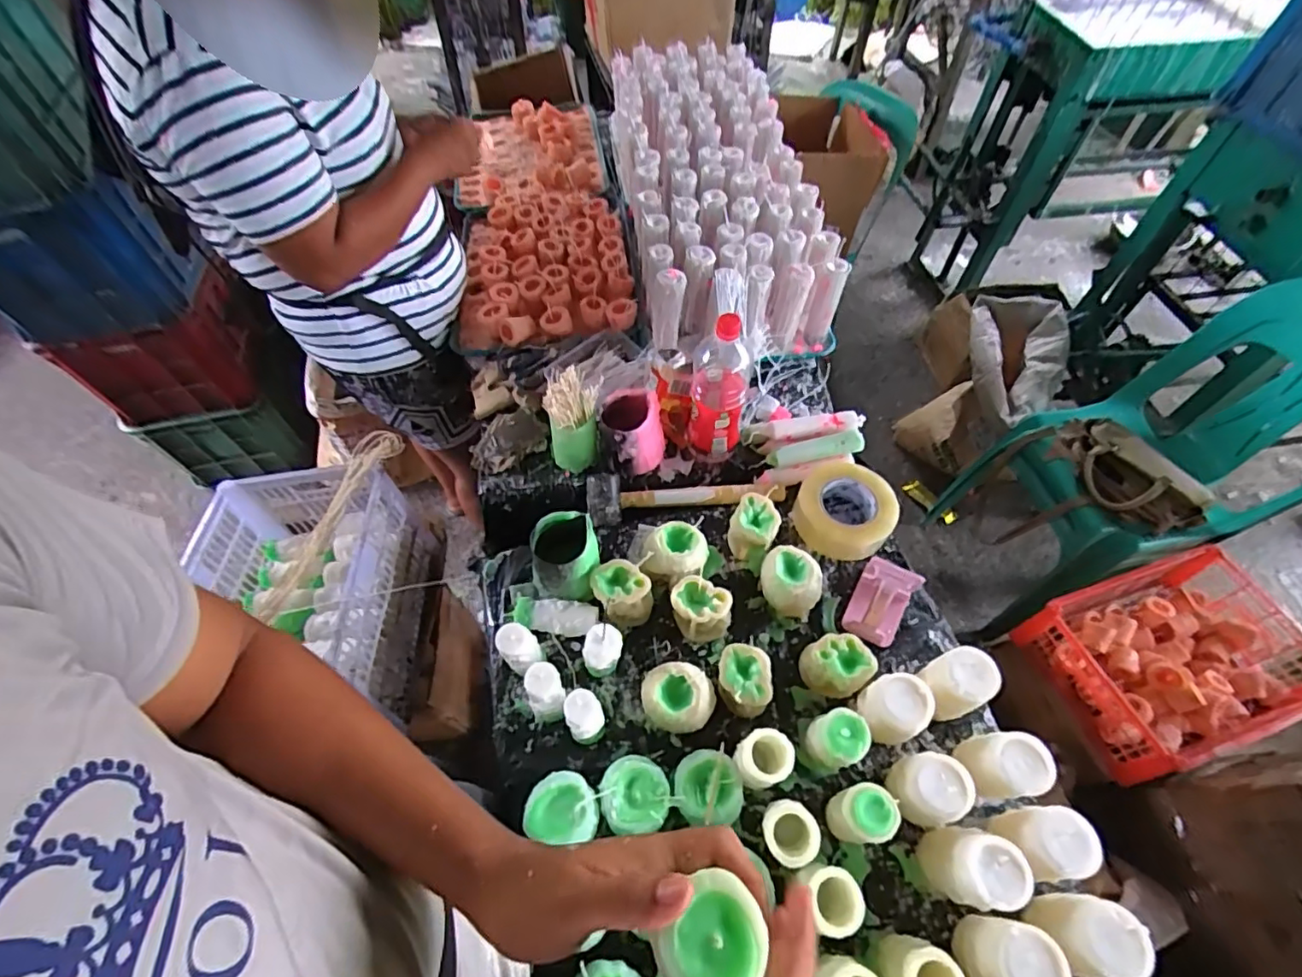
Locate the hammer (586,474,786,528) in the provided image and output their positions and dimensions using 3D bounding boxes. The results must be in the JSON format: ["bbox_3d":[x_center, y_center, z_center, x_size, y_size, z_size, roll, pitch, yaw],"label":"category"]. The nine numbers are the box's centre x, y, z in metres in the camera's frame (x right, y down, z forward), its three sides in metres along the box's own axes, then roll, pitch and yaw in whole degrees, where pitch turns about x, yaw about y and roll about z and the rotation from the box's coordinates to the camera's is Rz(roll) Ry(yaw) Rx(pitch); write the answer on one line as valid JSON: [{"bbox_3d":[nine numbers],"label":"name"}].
[{"bbox_3d":[0.052,0.015,0.853,0.293,0.041,0.070,-1,57,0],"label":"hammer"}]

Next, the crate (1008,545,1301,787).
[{"bbox_3d":[1.004,0.323,1.120,0.450,0.127,0.317,-15,58,-9],"label":"crate"}]

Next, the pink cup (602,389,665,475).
[{"bbox_3d":[-0.024,-0.082,0.868,0.086,0.111,0.083,-11,57,-7],"label":"pink cup"}]

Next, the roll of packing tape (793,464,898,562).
[{"bbox_3d":[0.278,0.026,0.832,0.130,0.055,0.143,0,57,0],"label":"roll of packing tape"}]

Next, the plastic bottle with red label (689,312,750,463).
[{"bbox_3d":[0.096,-0.145,0.827,0.078,0.242,0.092,5,57,4],"label":"plastic bottle with red label"}]

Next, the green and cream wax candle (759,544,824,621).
[{"bbox_3d":[0.178,0.125,0.759,0.074,0.083,0.072,0,57,0],"label":"green and cream wax candle"}]

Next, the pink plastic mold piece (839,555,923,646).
[{"bbox_3d":[0.294,0.141,0.739,0.069,0.085,0.087,29,61,18],"label":"pink plastic mold piece"}]

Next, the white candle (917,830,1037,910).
[{"bbox_3d":[0.312,0.374,0.576,0.062,0.105,0.064,0,57,0],"label":"white candle"}]

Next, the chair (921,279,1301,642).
[{"bbox_3d":[1.017,-0.013,1.229,0.532,0.723,0.477,-4,57,-2],"label":"chair"}]

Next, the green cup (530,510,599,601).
[{"bbox_3d":[-0.110,0.095,0.759,0.084,0.111,0.080,0,57,0],"label":"green cup"}]

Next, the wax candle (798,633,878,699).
[{"bbox_3d":[0.223,0.216,0.701,0.068,0.075,0.066,0,57,0],"label":"wax candle"}]

